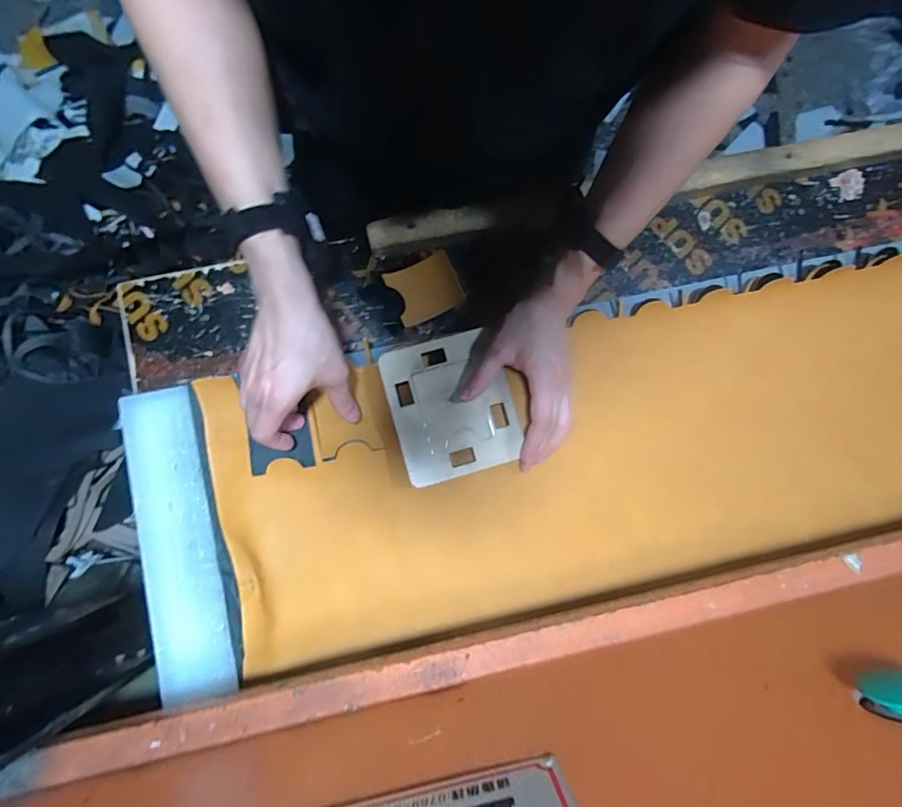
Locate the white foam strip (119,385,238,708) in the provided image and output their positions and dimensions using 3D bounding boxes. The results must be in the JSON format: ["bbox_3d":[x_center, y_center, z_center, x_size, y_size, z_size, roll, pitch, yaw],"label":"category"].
[{"bbox_3d":[-0.287,0.140,0.493,0.079,0.025,0.314,-13,79,-3],"label":"white foam strip"}]

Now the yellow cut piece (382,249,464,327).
[{"bbox_3d":[-0.030,-0.135,0.554,0.079,0.007,0.071,-24,83,-7],"label":"yellow cut piece"}]

